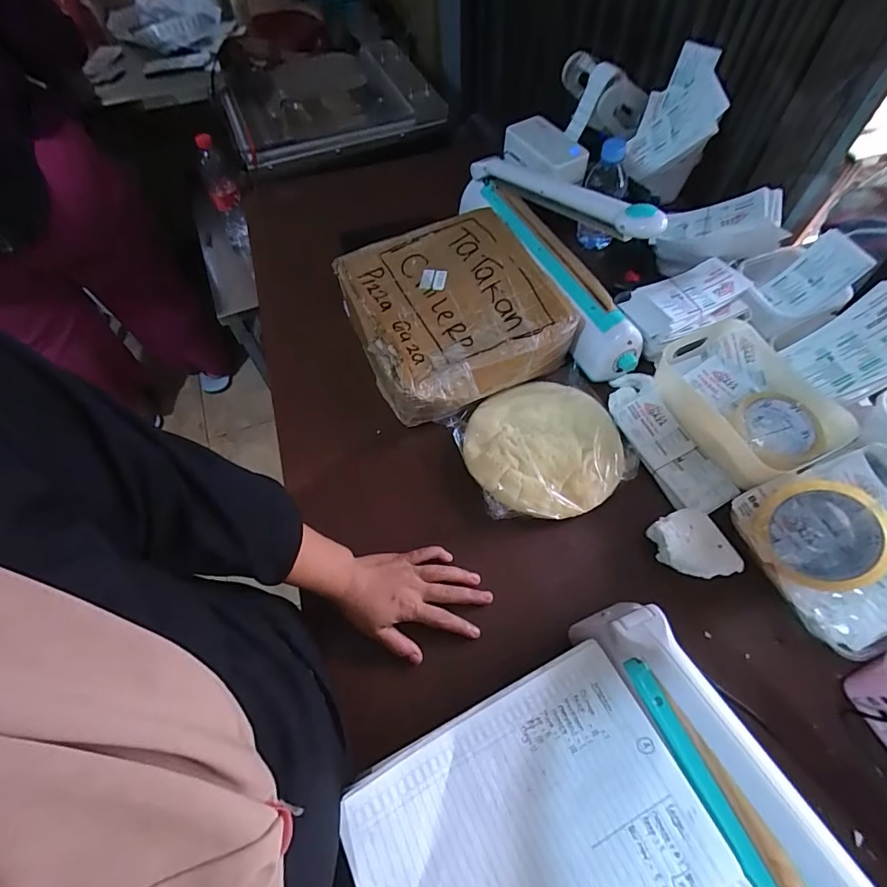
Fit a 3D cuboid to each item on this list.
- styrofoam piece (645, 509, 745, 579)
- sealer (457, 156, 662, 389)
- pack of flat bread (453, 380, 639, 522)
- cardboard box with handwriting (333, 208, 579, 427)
[{"bbox_3d":[0.274,0.111,0.519,0.067,0.031,0.078,-21,61,-9],"label":"styrofoam piece"},{"bbox_3d":[0.143,-0.289,0.642,0.063,0.208,0.386,-23,61,-10],"label":"sealer"},{"bbox_3d":[0.124,0.003,0.595,0.196,0.024,0.181,-18,60,-8],"label":"pack of flat bread"},{"bbox_3d":[0.010,-0.180,0.650,0.252,0.081,0.257,-22,61,-10],"label":"cardboard box with handwriting"}]

